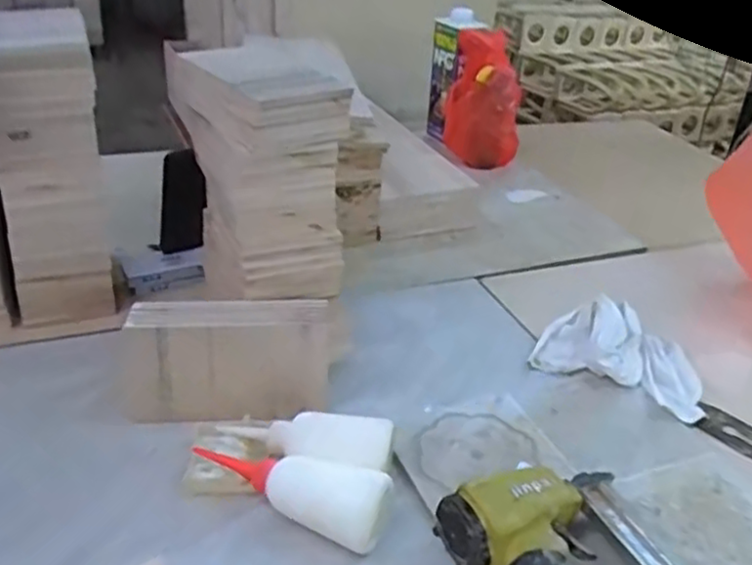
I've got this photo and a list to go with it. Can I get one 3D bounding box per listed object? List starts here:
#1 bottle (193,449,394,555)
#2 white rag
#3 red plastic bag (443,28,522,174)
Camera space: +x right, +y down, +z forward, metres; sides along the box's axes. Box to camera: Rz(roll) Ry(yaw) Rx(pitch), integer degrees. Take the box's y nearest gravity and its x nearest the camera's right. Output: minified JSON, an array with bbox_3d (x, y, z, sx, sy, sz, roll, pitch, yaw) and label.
[{"bbox_3d":[-0.077,0.175,0.617,0.180,0.063,0.049,12,31,16],"label":"bottle"},{"bbox_3d":[0.290,0.070,0.833,0.193,0.059,0.134,20,34,27],"label":"white rag"},{"bbox_3d":[0.204,-0.342,1.364,0.141,0.226,0.133,5,30,3],"label":"red plastic bag"}]

